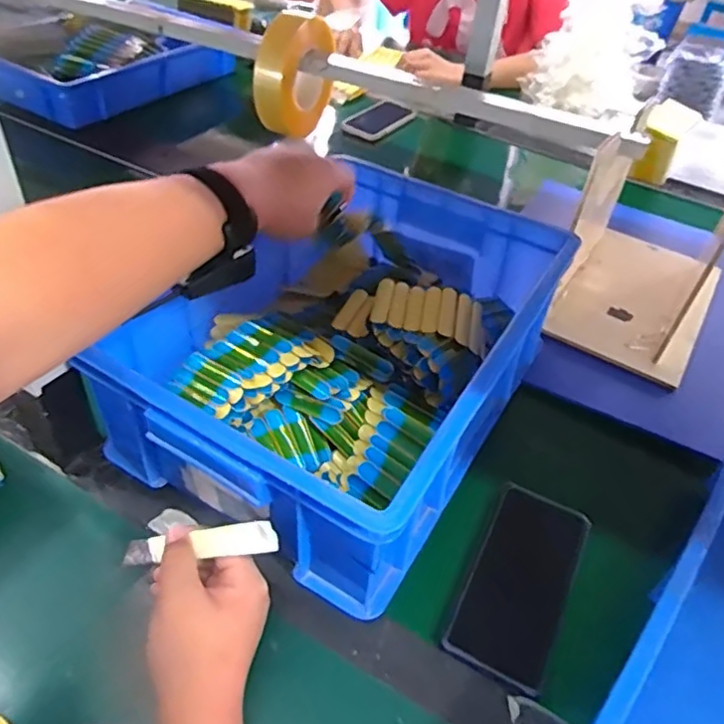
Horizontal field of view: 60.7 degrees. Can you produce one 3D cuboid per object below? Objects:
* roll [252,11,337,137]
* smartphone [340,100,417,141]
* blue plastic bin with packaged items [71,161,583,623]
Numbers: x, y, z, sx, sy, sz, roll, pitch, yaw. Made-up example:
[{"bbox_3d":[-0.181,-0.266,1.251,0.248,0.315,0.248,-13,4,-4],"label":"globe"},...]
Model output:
[{"bbox_3d":[-0.090,-0.370,0.810,0.067,0.144,0.135,16,45,9],"label":"roll"},{"bbox_3d":[0.031,-0.441,1.120,0.079,0.015,0.136,32,50,24],"label":"smartphone"},{"bbox_3d":[-0.009,-0.017,0.578,0.279,0.142,0.393,26,47,18],"label":"blue plastic bin with packaged items"}]

